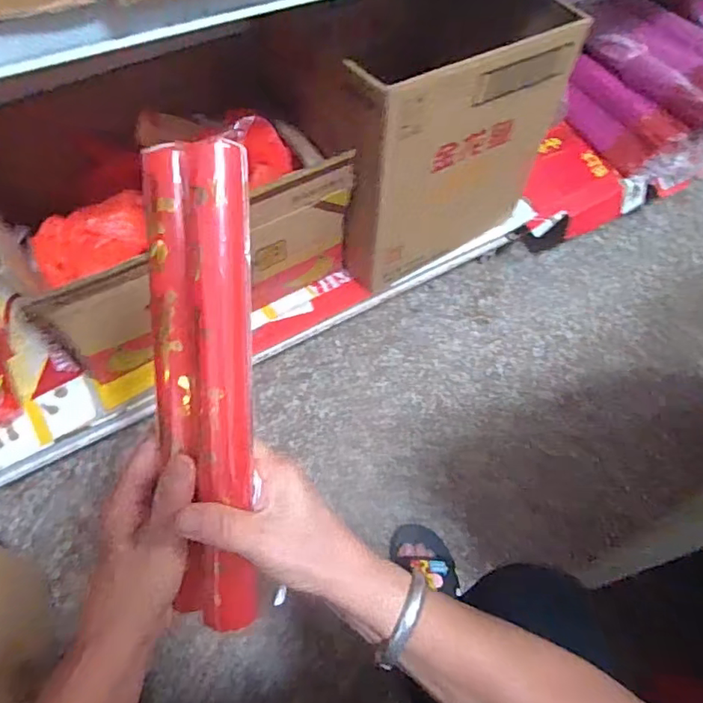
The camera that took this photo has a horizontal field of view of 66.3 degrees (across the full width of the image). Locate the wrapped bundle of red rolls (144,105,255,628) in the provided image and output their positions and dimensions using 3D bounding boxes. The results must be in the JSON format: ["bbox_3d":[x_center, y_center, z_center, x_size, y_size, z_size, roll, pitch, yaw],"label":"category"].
[{"bbox_3d":[-0.085,0.022,0.316,0.059,0.024,0.280,-2,96,-5],"label":"wrapped bundle of red rolls"}]

